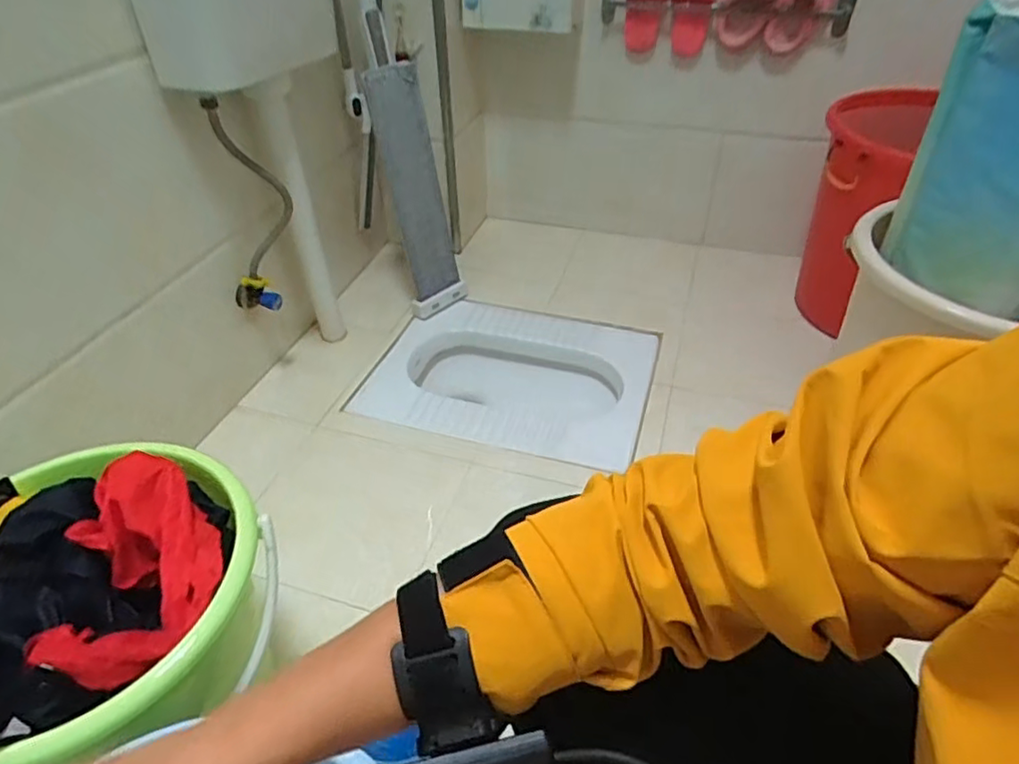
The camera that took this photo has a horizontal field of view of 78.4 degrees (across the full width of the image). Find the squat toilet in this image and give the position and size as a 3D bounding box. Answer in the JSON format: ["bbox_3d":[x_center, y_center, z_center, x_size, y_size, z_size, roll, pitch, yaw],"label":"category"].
[{"bbox_3d":[0.006,0.026,1.272,0.522,0.159,0.371,10,42,13],"label":"squat toilet"}]

